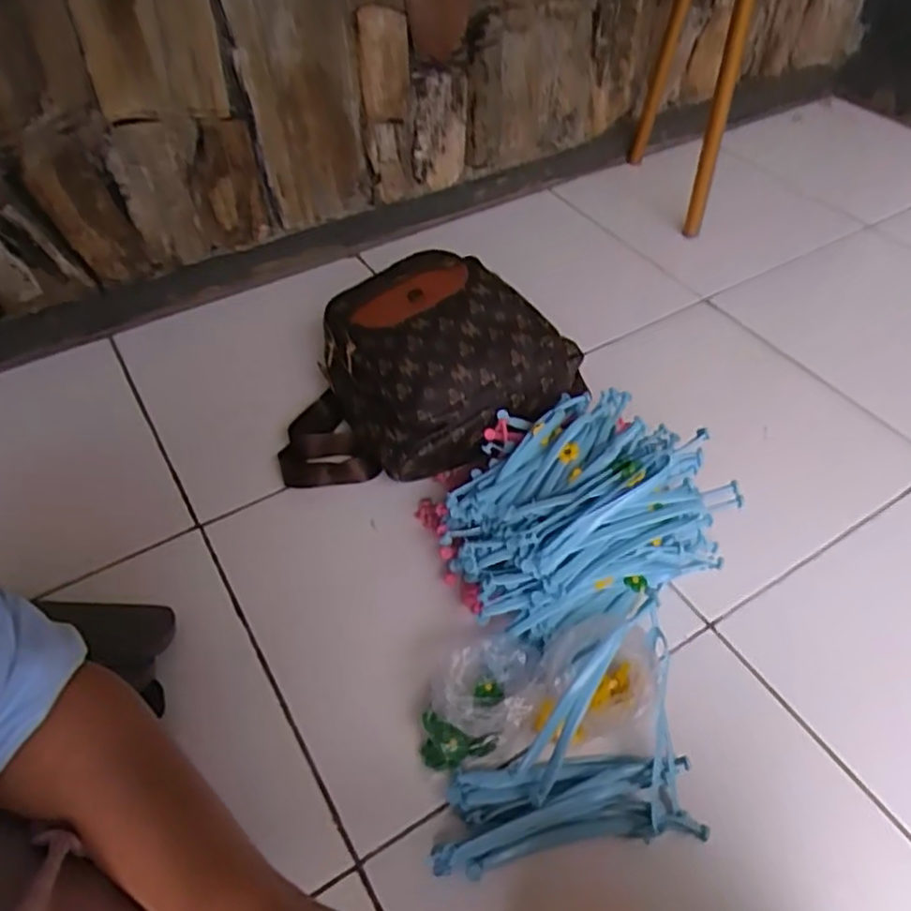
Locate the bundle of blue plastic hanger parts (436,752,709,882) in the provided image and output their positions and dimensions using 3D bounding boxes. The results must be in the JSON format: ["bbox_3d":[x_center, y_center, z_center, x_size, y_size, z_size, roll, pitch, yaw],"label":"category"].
[{"bbox_3d":[0.092,0.293,0.581,0.219,0.025,0.072,-5,49,-4],"label":"bundle of blue plastic hanger parts"}]

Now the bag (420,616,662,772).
[{"bbox_3d":[0.072,0.209,0.623,0.207,0.070,0.098,-5,49,-4],"label":"bag"}]

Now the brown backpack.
[{"bbox_3d":[-0.050,-0.108,0.833,0.351,0.146,0.252,-17,51,-14],"label":"brown backpack"}]

